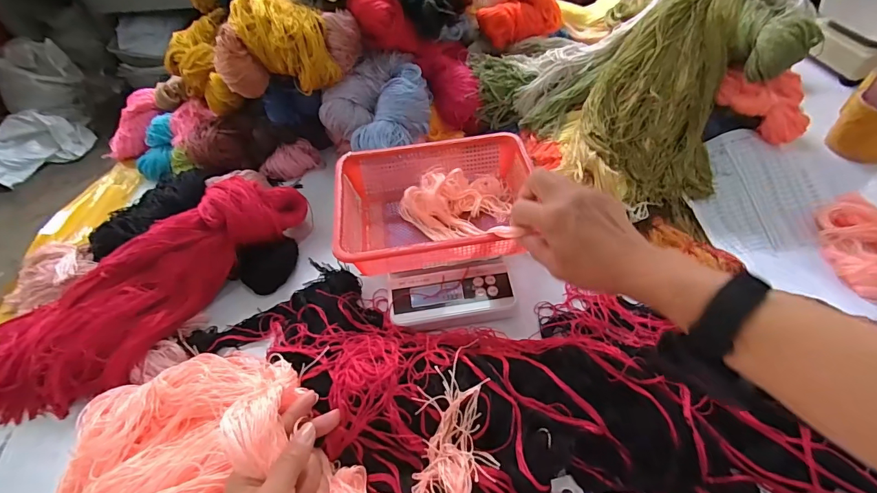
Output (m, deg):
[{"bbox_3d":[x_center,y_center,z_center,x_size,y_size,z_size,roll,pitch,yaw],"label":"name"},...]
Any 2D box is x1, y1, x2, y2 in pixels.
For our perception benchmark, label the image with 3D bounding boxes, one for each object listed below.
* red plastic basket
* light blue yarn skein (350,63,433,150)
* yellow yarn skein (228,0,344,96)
[{"bbox_3d":[-0.001,-0.054,0.532,0.246,0.079,0.209,-5,50,1],"label":"red plastic basket"},{"bbox_3d":[-0.059,-0.207,0.614,0.083,0.066,0.170,18,54,19],"label":"light blue yarn skein"},{"bbox_3d":[-0.226,-0.299,0.602,0.114,0.094,0.135,-26,52,-16],"label":"yellow yarn skein"}]

